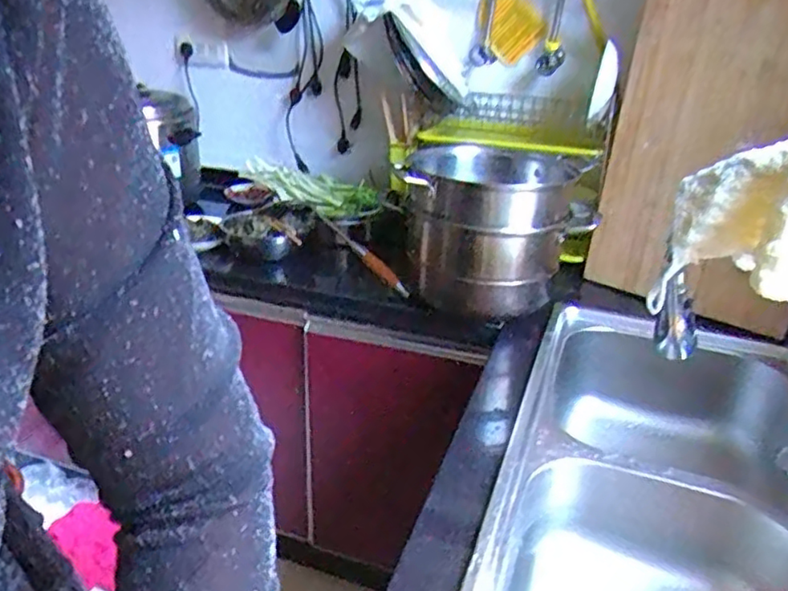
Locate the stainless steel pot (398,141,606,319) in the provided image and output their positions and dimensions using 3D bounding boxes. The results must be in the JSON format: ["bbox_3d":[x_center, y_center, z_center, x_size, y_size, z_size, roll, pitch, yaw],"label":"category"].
[{"bbox_3d":[0.169,-0.111,1.102,0.288,0.227,0.276,6,25,7],"label":"stainless steel pot"}]

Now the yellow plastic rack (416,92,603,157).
[{"bbox_3d":[0.246,-0.354,1.282,0.345,0.073,0.245,10,26,16],"label":"yellow plastic rack"}]

